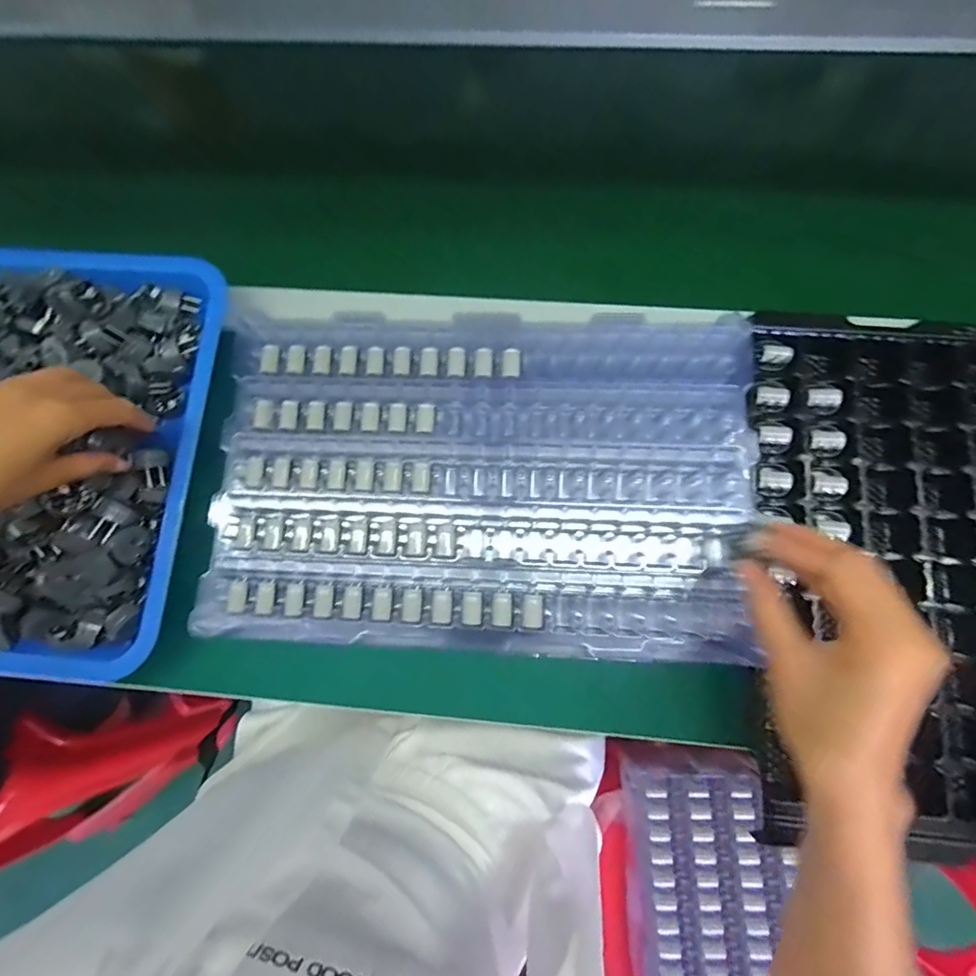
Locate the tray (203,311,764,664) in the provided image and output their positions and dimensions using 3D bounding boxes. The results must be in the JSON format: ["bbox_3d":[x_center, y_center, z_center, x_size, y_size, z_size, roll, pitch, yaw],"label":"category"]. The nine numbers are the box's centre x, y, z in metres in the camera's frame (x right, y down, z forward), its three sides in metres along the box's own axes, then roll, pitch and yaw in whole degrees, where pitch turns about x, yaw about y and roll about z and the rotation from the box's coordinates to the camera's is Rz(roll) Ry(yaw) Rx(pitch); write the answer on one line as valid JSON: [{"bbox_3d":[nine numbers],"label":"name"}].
[{"bbox_3d":[-0.004,-0.009,0.331,0.353,0.035,0.223,2,77,4],"label":"tray"}]

